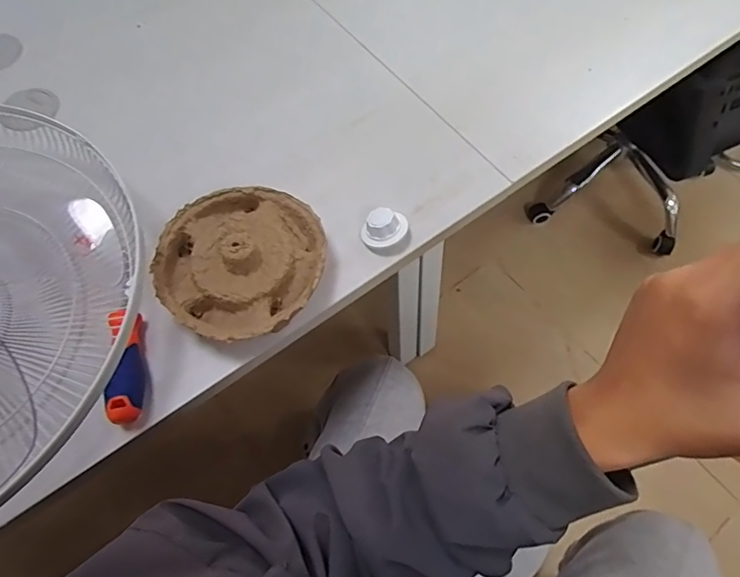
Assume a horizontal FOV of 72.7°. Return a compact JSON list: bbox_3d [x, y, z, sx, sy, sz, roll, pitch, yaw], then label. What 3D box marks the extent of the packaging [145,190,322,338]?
[{"bbox_3d":[-0.126,-0.026,0.499,0.155,0.063,0.160,0,63,-1],"label":"packaging"}]

